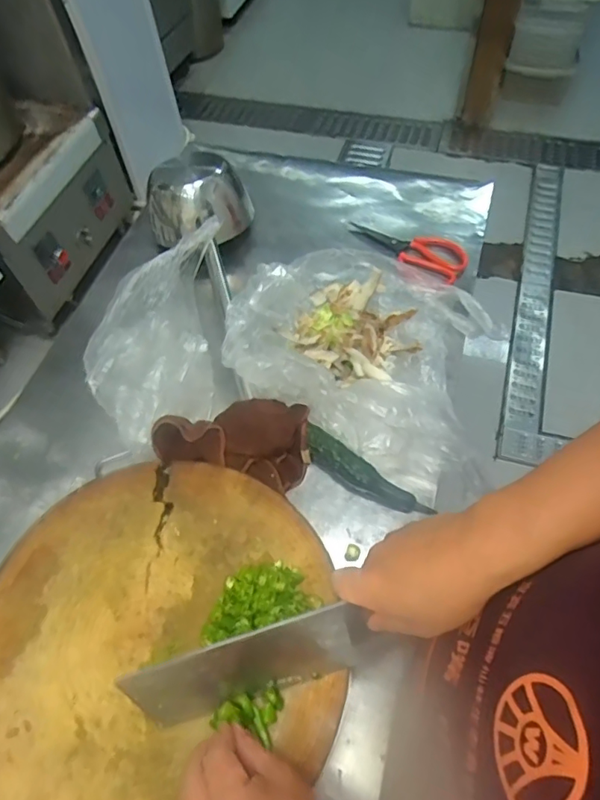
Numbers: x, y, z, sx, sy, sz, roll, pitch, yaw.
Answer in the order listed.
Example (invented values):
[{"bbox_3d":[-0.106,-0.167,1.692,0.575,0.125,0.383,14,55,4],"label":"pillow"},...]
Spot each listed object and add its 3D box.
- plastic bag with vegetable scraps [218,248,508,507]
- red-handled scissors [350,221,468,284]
[{"bbox_3d":[0.081,-0.084,0.689,0.347,0.118,0.286,25,63,17],"label":"plastic bag with vegetable scraps"},{"bbox_3d":[0.173,-0.250,0.846,0.197,0.021,0.083,30,65,20],"label":"red-handled scissors"}]

